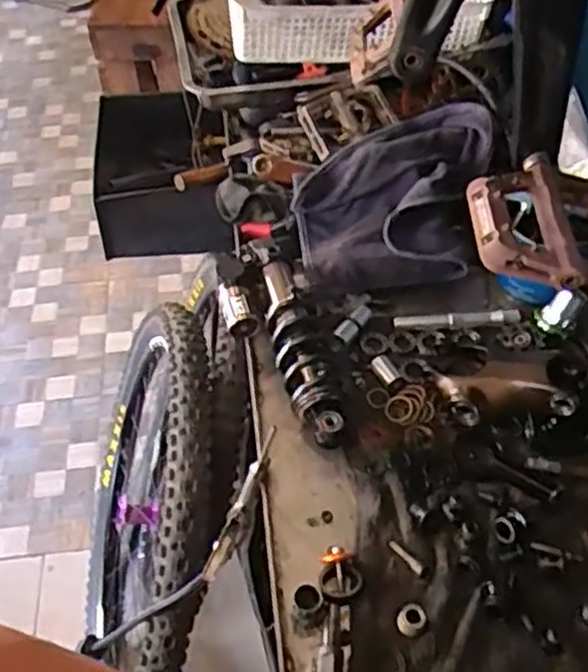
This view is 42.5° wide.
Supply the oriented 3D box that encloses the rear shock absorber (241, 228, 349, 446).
[{"bbox_3d":[-0.001,-0.002,0.751,0.055,0.060,0.249,-14,50,-10],"label":"rear shock absorber"}]

